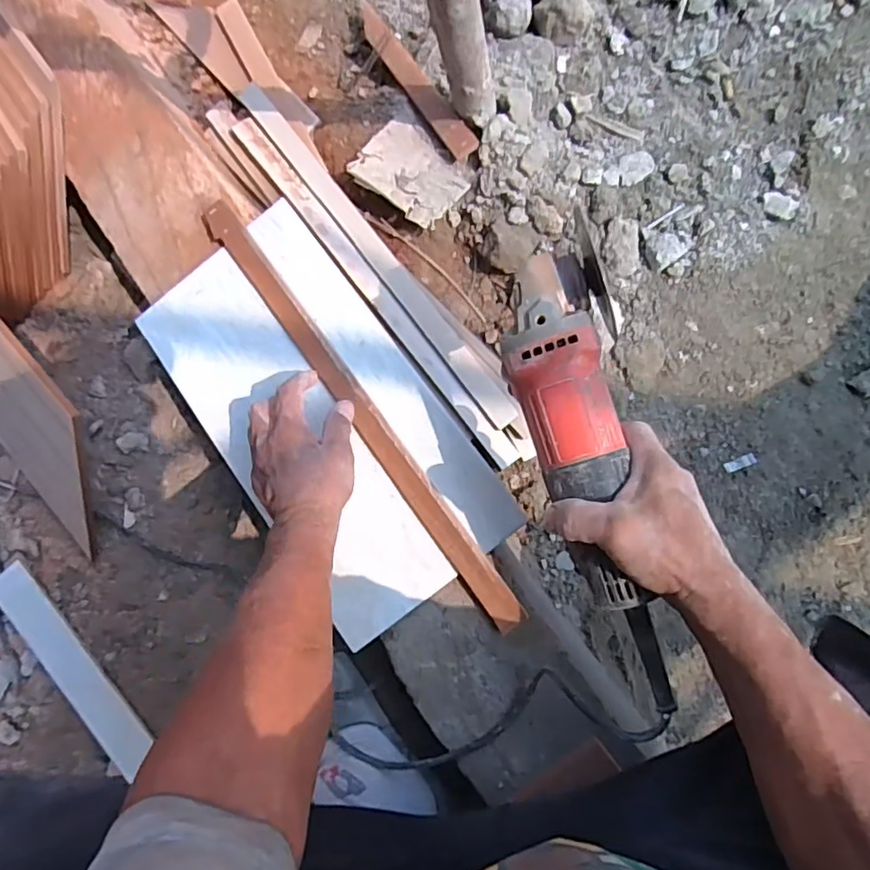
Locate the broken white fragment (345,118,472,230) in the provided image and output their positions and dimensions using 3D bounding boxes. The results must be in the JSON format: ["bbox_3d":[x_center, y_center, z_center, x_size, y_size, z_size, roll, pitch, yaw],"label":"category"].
[{"bbox_3d":[-0.024,-0.285,0.621,0.112,0.011,0.094,35,72,1],"label":"broken white fragment"}]

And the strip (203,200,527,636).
[{"bbox_3d":[-0.077,-0.031,0.535,0.033,0.015,0.485,-37,79,2],"label":"strip"}]

